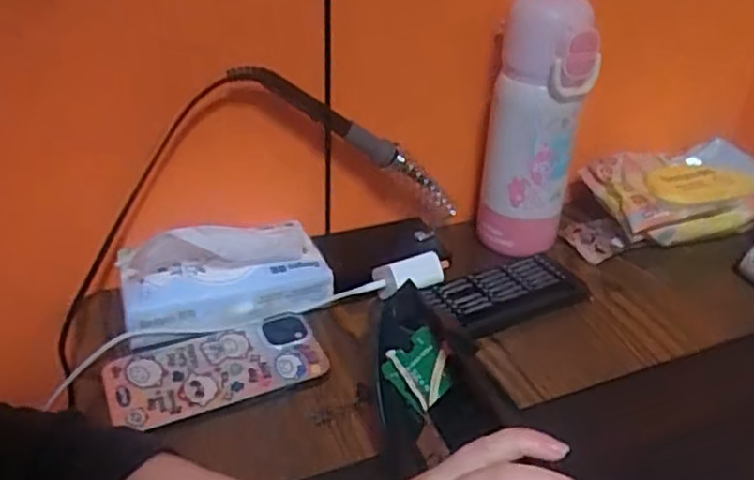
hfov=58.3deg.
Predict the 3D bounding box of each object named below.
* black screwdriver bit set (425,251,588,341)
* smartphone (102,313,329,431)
[{"bbox_3d":[0.104,0.044,0.541,0.120,0.018,0.059,-10,35,-19],"label":"black screwdriver bit set"},{"bbox_3d":[-0.109,0.089,0.461,0.143,0.009,0.071,-11,35,-20],"label":"smartphone"}]

